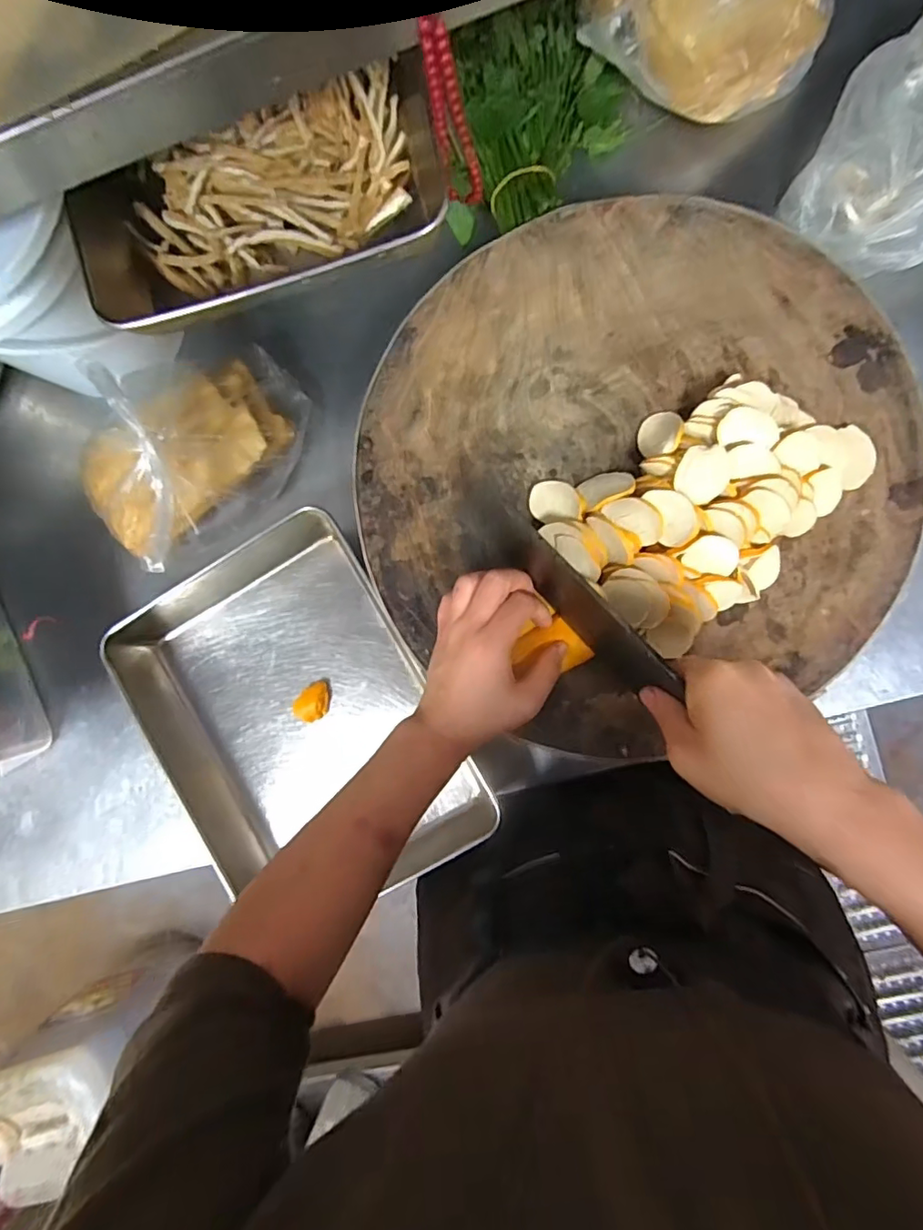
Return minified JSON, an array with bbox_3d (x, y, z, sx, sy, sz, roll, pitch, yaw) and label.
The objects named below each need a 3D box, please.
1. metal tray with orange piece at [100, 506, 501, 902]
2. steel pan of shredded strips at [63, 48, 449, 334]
[{"bbox_3d":[-0.174,0.095,0.575,0.257,0.074,0.353,-30,87,6],"label":"metal tray with orange piece"},{"bbox_3d":[-0.151,-0.314,0.436,0.278,0.054,0.144,-14,89,7],"label":"steel pan of shredded strips"}]

